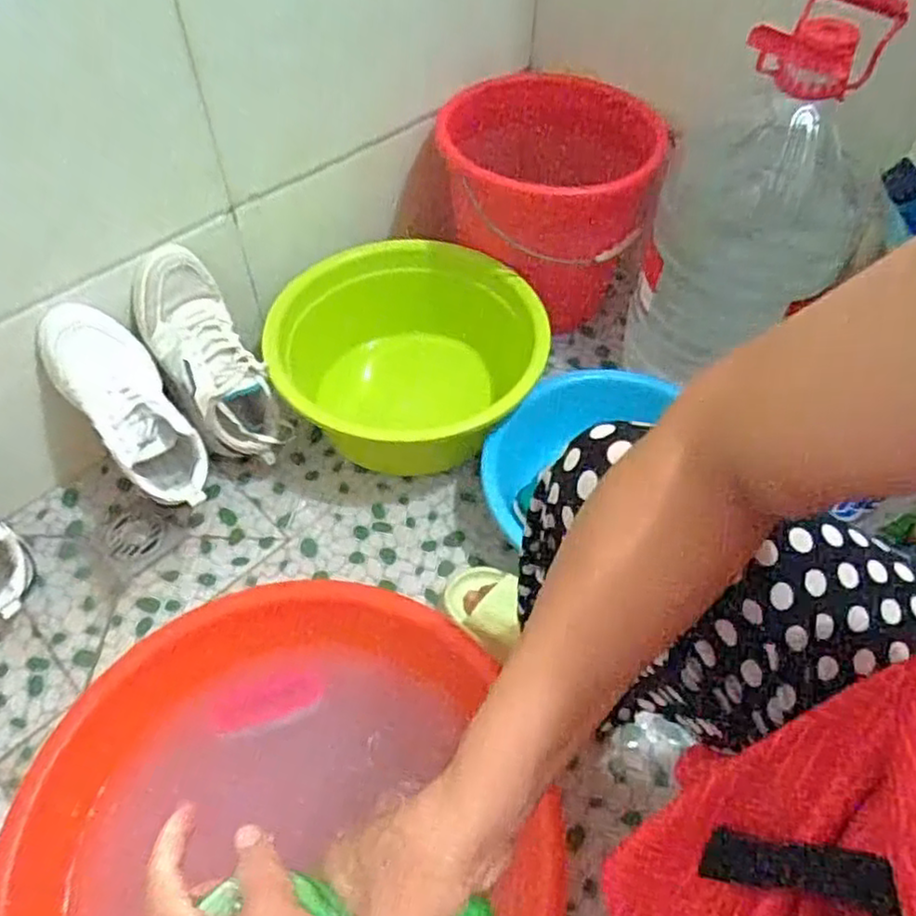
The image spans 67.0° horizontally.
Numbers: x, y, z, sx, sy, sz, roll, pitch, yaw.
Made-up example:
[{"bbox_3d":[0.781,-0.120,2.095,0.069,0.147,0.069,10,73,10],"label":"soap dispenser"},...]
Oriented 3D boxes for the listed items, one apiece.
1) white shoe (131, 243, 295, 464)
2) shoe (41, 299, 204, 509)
[{"bbox_3d":[-0.331,-0.128,0.920,0.111,0.285,0.104,-33,23,-22],"label":"white shoe"},{"bbox_3d":[-0.415,-0.066,0.880,0.109,0.272,0.086,-40,29,-25],"label":"shoe"}]

